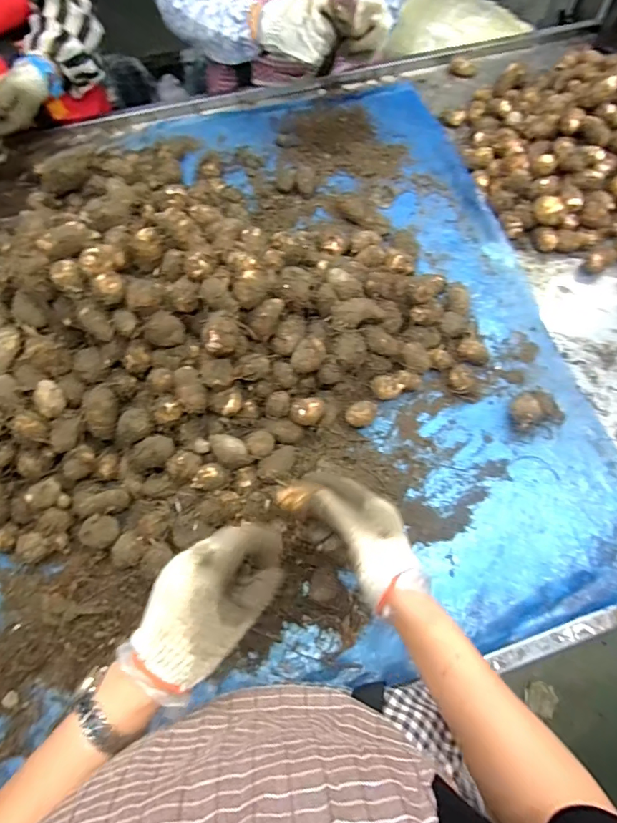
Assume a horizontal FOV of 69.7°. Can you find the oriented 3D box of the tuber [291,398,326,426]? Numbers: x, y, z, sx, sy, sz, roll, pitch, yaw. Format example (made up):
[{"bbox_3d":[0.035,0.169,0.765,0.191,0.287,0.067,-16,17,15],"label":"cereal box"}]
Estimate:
[{"bbox_3d":[0.000,-0.001,0.593,0.044,0.026,0.032,-38,72,-16],"label":"tuber"}]

